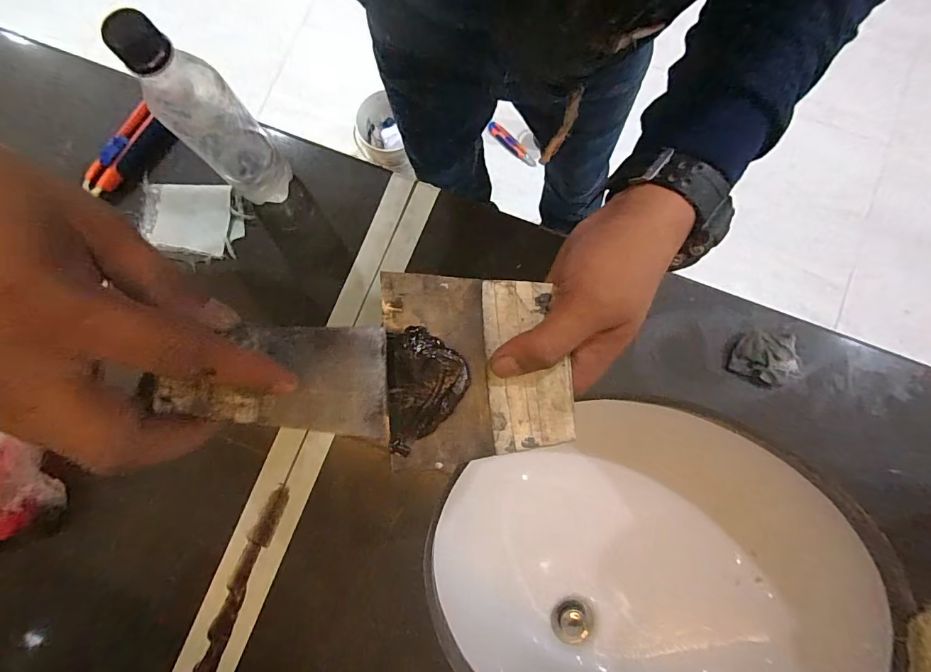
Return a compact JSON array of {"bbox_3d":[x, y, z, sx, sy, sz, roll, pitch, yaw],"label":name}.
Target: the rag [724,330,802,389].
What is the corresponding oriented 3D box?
[{"bbox_3d":[0.284,0.023,0.411,0.068,0.016,0.051,12,82,2],"label":"rag"}]

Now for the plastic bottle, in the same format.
[{"bbox_3d":[-0.201,-0.170,0.345,0.056,0.181,0.057,-43,86,-6],"label":"plastic bottle"}]

